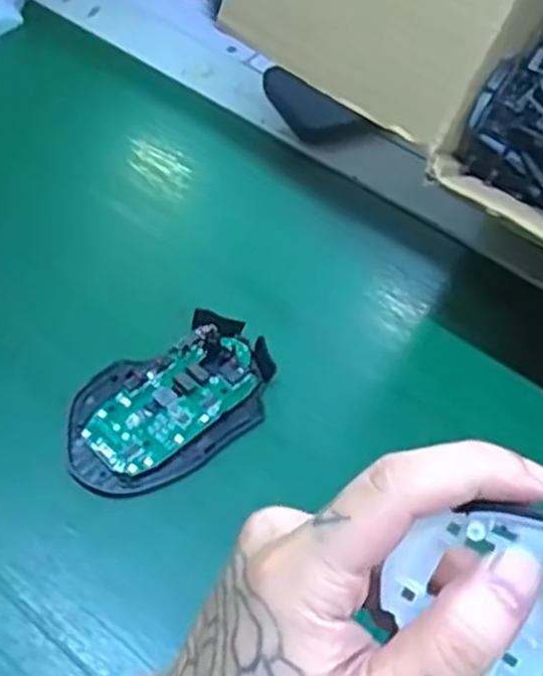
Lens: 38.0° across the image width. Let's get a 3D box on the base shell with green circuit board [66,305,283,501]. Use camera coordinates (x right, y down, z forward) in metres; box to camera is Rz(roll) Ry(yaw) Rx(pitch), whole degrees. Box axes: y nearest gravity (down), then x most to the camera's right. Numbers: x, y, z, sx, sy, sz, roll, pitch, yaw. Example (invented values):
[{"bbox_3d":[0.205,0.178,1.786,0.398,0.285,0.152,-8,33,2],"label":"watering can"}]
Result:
[{"bbox_3d":[-0.052,0.033,0.411,0.115,0.021,0.069,-28,60,-20],"label":"base shell with green circuit board"}]

